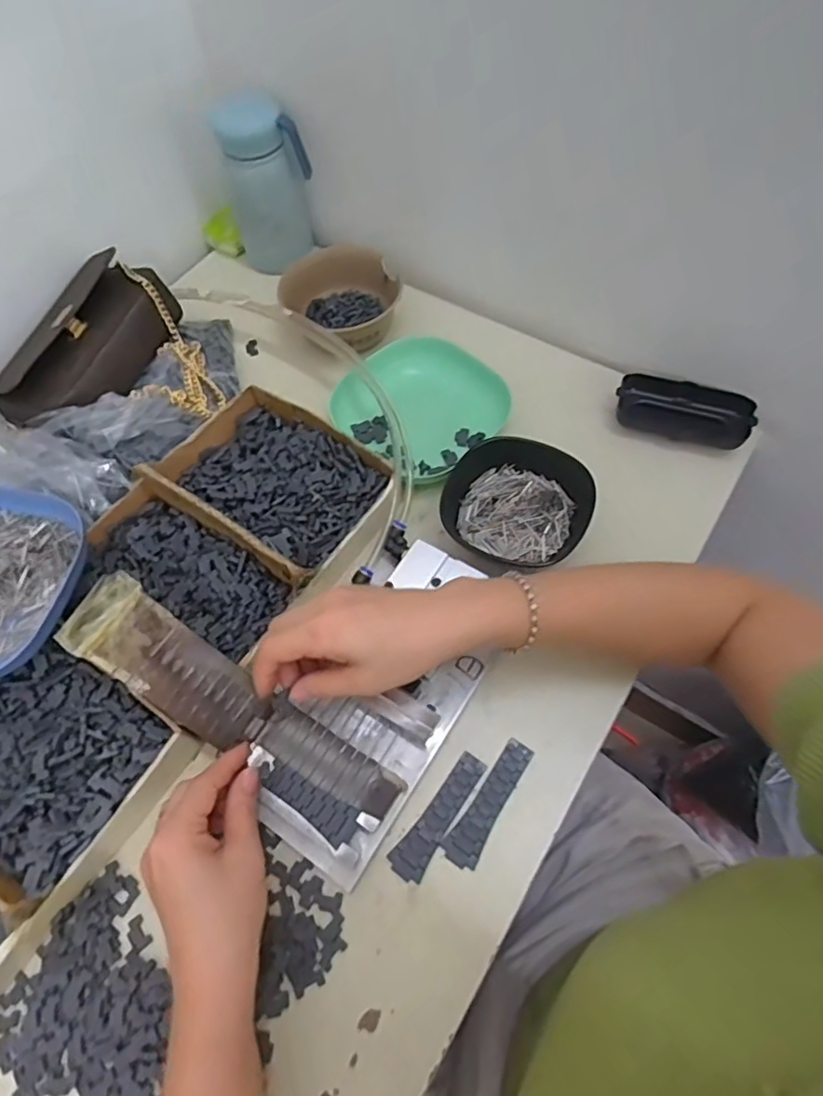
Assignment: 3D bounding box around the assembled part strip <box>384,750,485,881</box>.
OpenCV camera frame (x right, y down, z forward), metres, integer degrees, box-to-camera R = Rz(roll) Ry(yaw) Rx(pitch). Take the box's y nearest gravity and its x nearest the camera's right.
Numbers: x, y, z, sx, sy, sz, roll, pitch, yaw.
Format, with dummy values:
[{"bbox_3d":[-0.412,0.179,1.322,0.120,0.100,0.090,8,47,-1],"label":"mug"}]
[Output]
[{"bbox_3d":[0.019,0.174,0.394,0.023,0.004,0.085,35,69,20],"label":"assembled part strip"}]

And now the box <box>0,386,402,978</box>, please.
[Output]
[{"bbox_3d":[-0.211,0.078,0.426,0.190,0.057,0.484,33,68,19],"label":"box"}]

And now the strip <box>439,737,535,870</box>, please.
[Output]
[{"bbox_3d":[0.051,0.165,0.396,0.023,0.004,0.085,31,67,18],"label":"strip"}]

